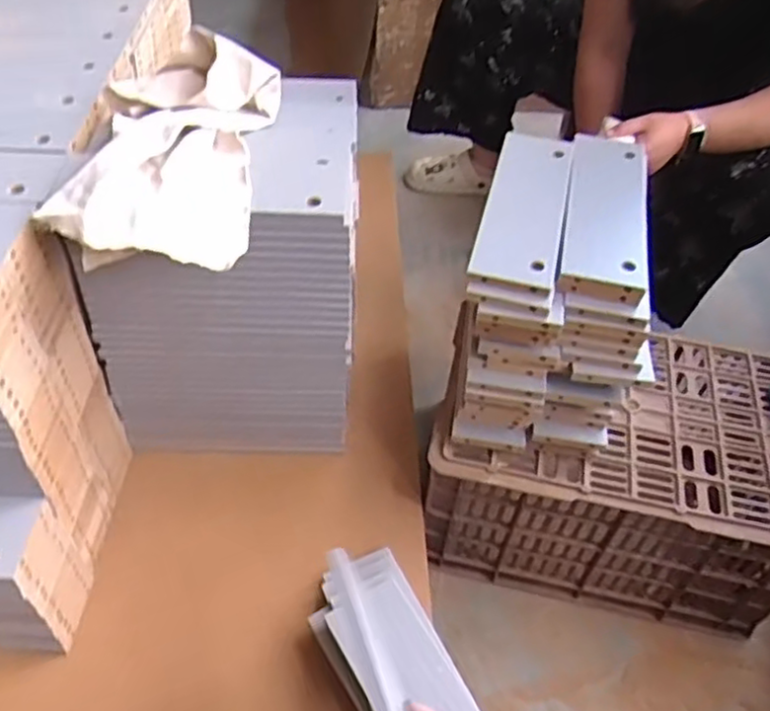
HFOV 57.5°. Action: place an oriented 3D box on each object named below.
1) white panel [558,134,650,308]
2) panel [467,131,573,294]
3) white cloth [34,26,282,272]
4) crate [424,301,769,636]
[{"bbox_3d":[0.246,-0.162,0.777,0.089,0.023,0.271,12,48,6],"label":"white panel"},{"bbox_3d":[0.157,-0.169,0.770,0.085,0.017,0.266,13,49,8],"label":"panel"},{"bbox_3d":[-0.207,-0.204,0.678,0.177,0.079,0.274,4,50,-2],"label":"white cloth"},{"bbox_3d":[0.297,0.146,0.960,0.453,0.249,0.289,12,50,5],"label":"crate"}]

